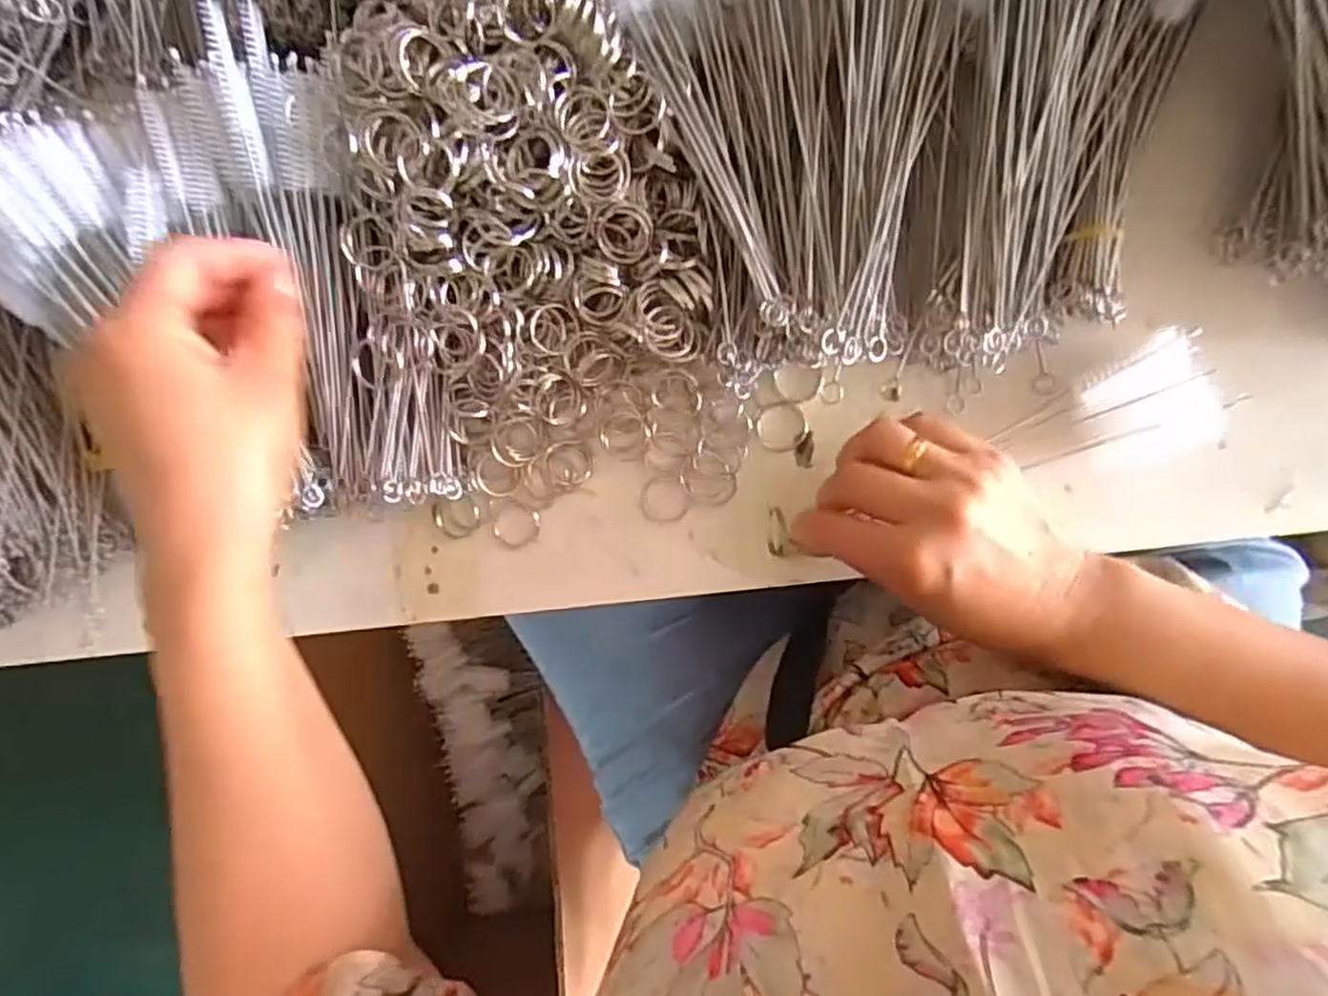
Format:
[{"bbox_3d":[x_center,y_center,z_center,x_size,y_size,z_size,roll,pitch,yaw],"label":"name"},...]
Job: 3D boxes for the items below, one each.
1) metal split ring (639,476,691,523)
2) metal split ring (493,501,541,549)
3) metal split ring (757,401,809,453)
[{"bbox_3d":[0.000,0.001,0.373,0.026,0.004,0.024,0,90,9],"label":"metal split ring"},{"bbox_3d":[-0.078,0.014,0.383,0.025,0.004,0.024,0,90,9],"label":"metal split ring"},{"bbox_3d":[0.059,-0.035,0.366,0.025,0.004,0.025,0,90,9],"label":"metal split ring"}]

